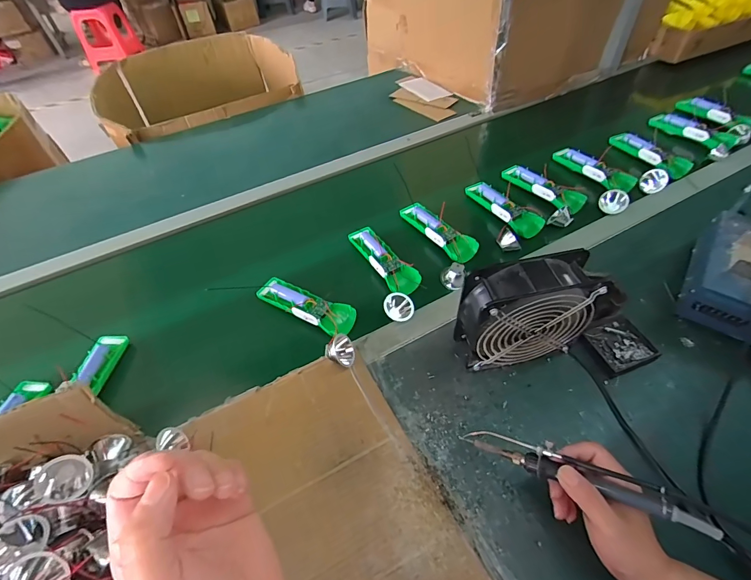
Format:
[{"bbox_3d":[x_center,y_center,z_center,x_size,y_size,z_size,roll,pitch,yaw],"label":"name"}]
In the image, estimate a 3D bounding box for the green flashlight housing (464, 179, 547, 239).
[{"bbox_3d":[0.231,-0.151,0.684,0.052,0.034,0.162,-24,53,-15],"label":"green flashlight housing"}]

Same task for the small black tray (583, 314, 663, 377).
[{"bbox_3d":[0.319,0.069,0.492,0.065,0.012,0.068,-20,52,-12],"label":"small black tray"}]

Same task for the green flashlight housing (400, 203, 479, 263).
[{"bbox_3d":[0.109,-0.103,0.663,0.054,0.036,0.161,-26,54,-17],"label":"green flashlight housing"}]

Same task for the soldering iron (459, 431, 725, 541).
[{"bbox_3d":[0.176,0.163,0.344,0.200,0.028,0.021,7,48,38],"label":"soldering iron"}]

